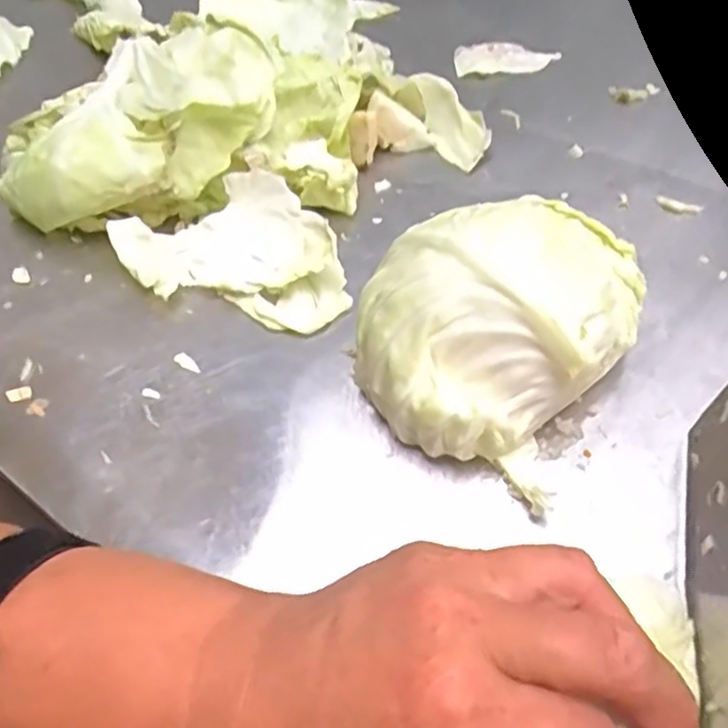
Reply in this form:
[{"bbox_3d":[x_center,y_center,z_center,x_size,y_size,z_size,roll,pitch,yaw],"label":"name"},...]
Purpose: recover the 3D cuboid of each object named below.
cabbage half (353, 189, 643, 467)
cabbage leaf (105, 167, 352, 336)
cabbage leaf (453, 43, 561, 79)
[{"bbox_3d":[0.057,-0.023,0.296,0.125,0.072,0.101,-35,59,-24],"label":"cabbage half"},{"bbox_3d":[-0.067,-0.063,0.352,0.120,0.032,0.072,13,53,11],"label":"cabbage leaf"},{"bbox_3d":[0.105,-0.229,0.506,0.078,0.007,0.037,-5,52,-3],"label":"cabbage leaf"}]

